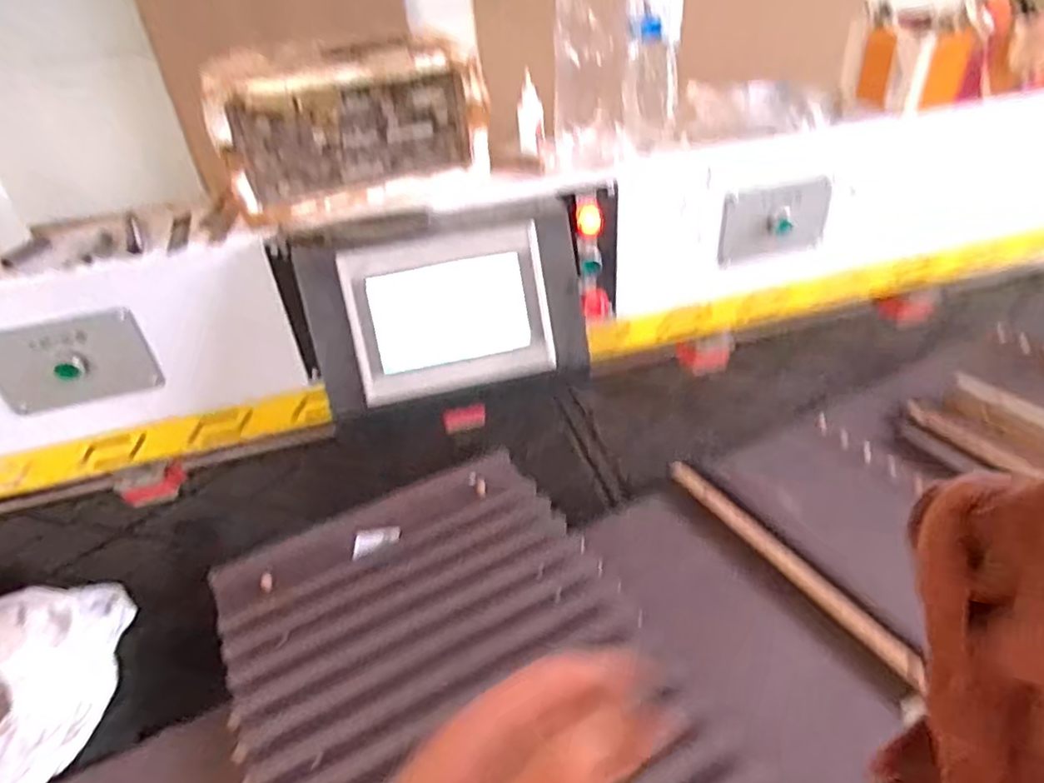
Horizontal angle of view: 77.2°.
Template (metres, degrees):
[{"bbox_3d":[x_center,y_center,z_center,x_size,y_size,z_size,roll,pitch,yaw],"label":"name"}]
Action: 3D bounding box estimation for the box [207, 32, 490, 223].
[{"bbox_3d":[-0.178,-0.284,0.693,0.264,0.144,0.093,-18,40,-15],"label":"box"}]

